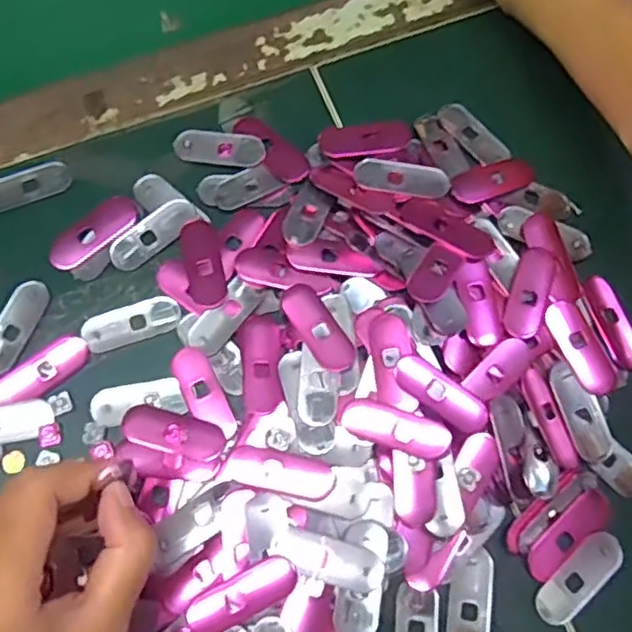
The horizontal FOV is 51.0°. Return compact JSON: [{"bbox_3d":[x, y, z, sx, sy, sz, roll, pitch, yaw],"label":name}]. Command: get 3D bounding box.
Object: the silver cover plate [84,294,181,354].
[{"bbox_3d":[-0.093,0.003,0.335,0.048,0.004,0.019,-19,74,-6],"label":"silver cover plate"}]

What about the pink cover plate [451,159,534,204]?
[{"bbox_3d":[0.095,-0.073,0.358,0.047,0.007,0.020,-19,74,-6],"label":"pink cover plate"}]

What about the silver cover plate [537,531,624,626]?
[{"bbox_3d":[0.122,0.121,0.306,0.050,0.004,0.019,-39,77,-11],"label":"silver cover plate"}]

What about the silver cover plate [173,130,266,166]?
[{"bbox_3d":[-0.053,-0.092,0.363,0.049,0.004,0.020,5,73,1],"label":"silver cover plate"}]

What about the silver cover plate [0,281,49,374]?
[{"bbox_3d":[-0.152,0.005,0.334,0.018,0.004,0.050,23,74,7],"label":"silver cover plate"}]

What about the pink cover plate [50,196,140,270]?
[{"bbox_3d":[-0.117,-0.044,0.347,0.051,0.004,0.021,-40,77,-11],"label":"pink cover plate"}]

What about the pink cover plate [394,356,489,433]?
[{"bbox_3d":[0.059,0.036,0.312,0.048,0.008,0.018,35,76,10],"label":"pink cover plate"}]

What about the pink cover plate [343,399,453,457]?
[{"bbox_3d":[0.037,0.052,0.306,0.050,0.011,0.017,18,74,5],"label":"pink cover plate"}]

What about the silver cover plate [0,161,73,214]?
[{"bbox_3d":[-0.157,-0.070,0.356,0.049,0.004,0.022,-20,74,-6],"label":"silver cover plate"}]

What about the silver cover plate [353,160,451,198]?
[{"bbox_3d":[0.045,-0.073,0.351,0.050,0.006,0.016,11,73,3],"label":"silver cover plate"}]

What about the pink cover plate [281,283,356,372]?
[{"bbox_3d":[0.001,0.005,0.325,0.019,0.004,0.049,-32,76,-9],"label":"pink cover plate"}]

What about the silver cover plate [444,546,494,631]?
[{"bbox_3d":[0.069,0.131,0.300,0.021,0.004,0.049,9,73,2],"label":"silver cover plate"}]

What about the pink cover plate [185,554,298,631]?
[{"bbox_3d":[-0.033,0.122,0.289,0.050,0.004,0.018,-26,75,-8],"label":"pink cover plate"}]

